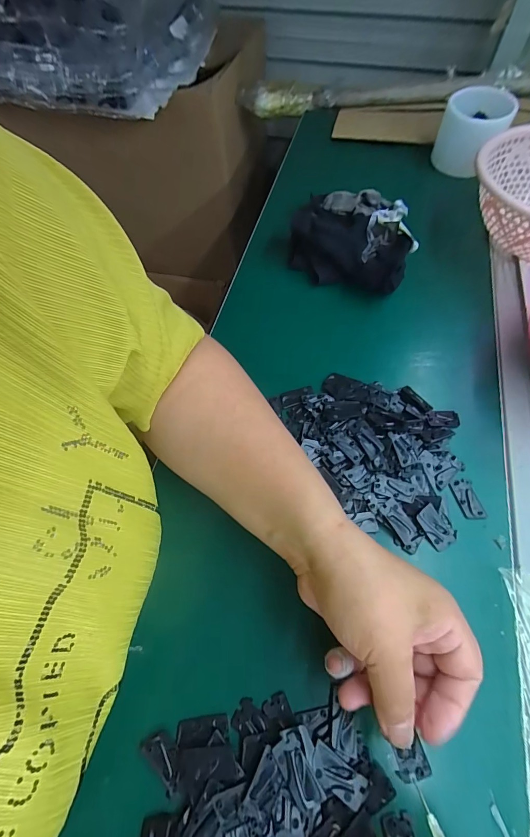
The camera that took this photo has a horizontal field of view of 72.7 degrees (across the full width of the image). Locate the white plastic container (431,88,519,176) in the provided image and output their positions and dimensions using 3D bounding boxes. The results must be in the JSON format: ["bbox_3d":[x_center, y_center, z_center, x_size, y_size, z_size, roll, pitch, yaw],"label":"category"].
[{"bbox_3d":[0.295,-0.407,0.514,0.085,0.081,0.066,32,67,17],"label":"white plastic container"}]

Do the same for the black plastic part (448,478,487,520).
[{"bbox_3d":[0.168,0.067,0.299,0.018,0.004,0.033,-11,62,-5],"label":"black plastic part"}]

